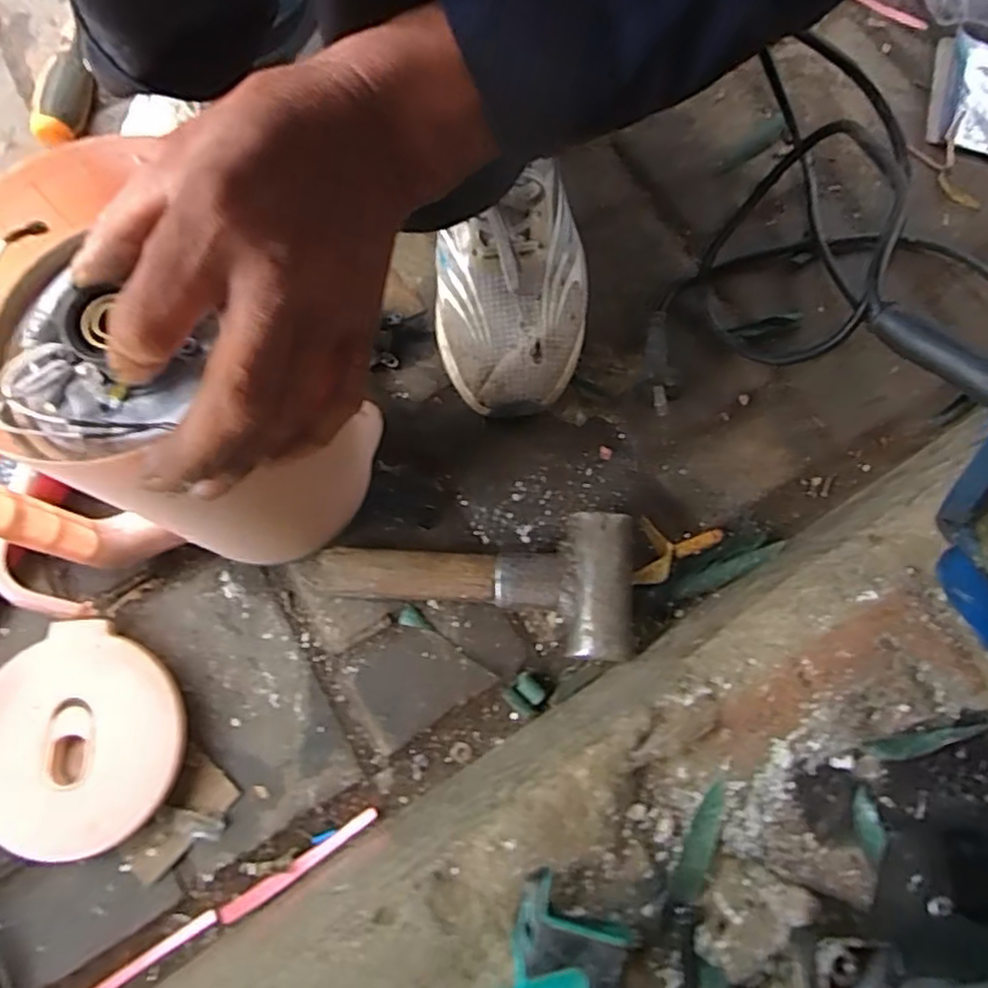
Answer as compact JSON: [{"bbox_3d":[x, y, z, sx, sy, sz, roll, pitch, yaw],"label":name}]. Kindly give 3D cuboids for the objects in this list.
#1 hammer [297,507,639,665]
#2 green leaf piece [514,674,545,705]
[{"bbox_3d":[-0.018,0.050,0.420,0.201,0.038,0.087,5,75,3],"label":"hammer"},{"bbox_3d":[0.022,0.120,0.415,0.020,0.008,0.012,40,79,11],"label":"green leaf piece"}]

